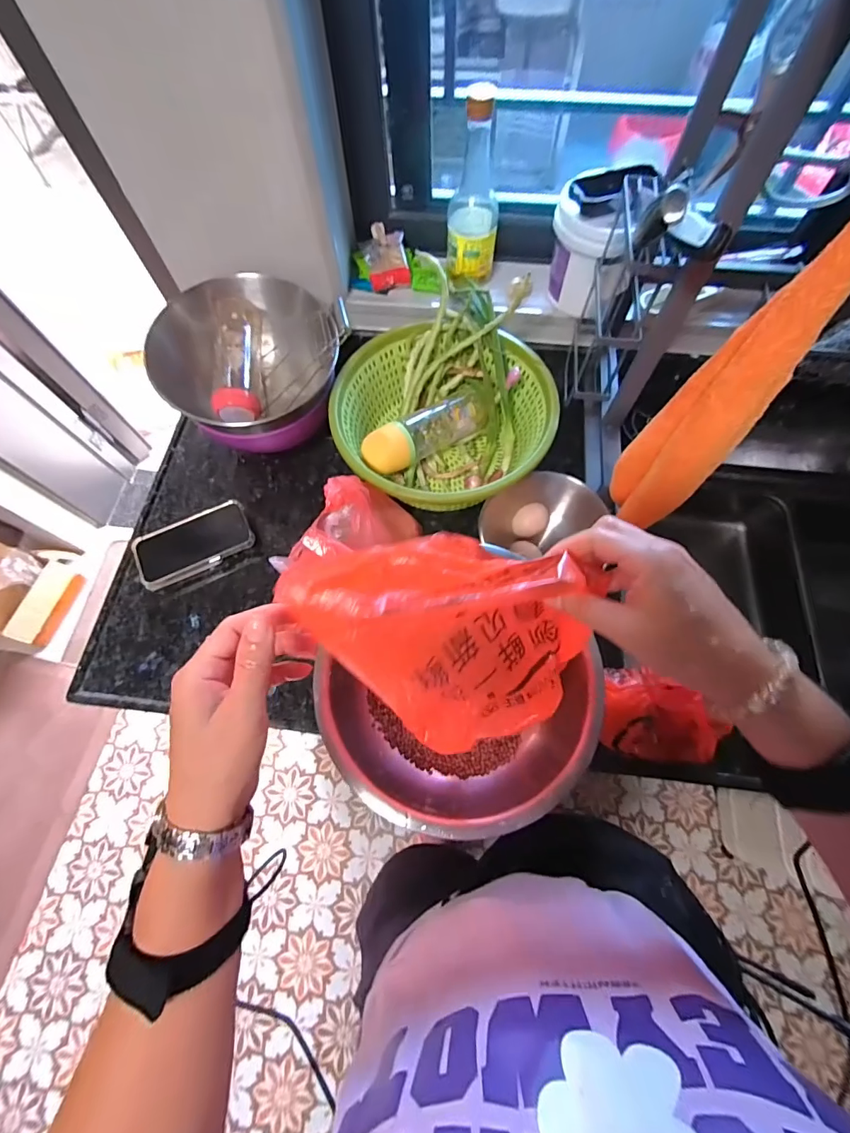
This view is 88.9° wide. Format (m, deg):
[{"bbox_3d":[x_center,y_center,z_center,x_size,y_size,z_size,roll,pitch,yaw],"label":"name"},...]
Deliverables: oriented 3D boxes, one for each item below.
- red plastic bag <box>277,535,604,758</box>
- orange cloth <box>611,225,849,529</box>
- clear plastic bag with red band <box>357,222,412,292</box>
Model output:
[{"bbox_3d":[0.015,0.065,0.324,0.198,0.160,0.122,7,69,4],"label":"red plastic bag"},{"bbox_3d":[0.249,-0.148,0.342,0.078,0.367,0.052,38,74,14],"label":"orange cloth"},{"bbox_3d":[-0.060,-0.463,0.648,0.065,0.036,0.090,-9,69,-2],"label":"clear plastic bag with red band"}]

